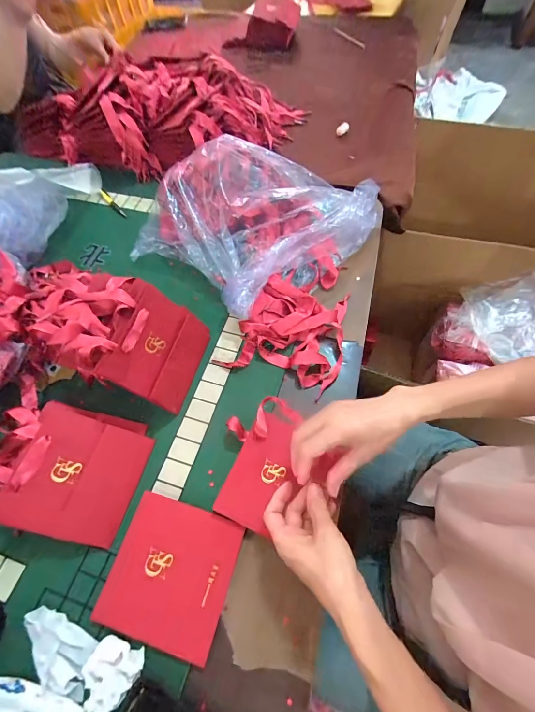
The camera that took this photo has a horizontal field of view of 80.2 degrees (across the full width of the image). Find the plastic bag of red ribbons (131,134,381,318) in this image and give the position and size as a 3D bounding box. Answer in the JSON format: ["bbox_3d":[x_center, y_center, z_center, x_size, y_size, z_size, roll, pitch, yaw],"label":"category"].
[{"bbox_3d":[-0.031,-0.241,0.548,0.365,0.124,0.280,-30,64,-13],"label":"plastic bag of red ribbons"}]

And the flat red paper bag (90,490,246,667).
[{"bbox_3d":[-0.115,0.253,0.378,0.140,0.009,0.138,14,63,11],"label":"flat red paper bag"}]

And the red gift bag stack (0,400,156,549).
[{"bbox_3d":[-0.244,0.150,0.418,0.141,0.024,0.151,25,60,-20],"label":"red gift bag stack"}]

